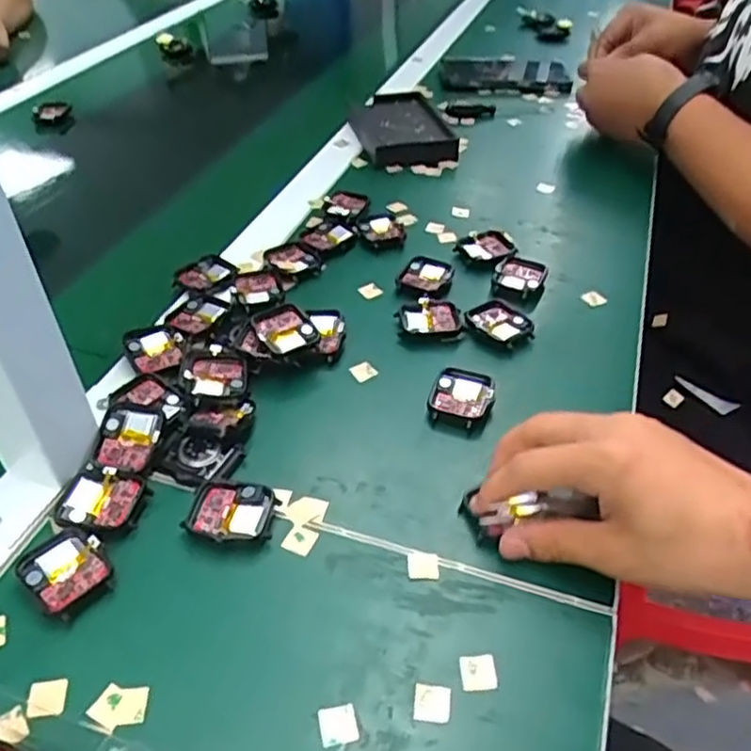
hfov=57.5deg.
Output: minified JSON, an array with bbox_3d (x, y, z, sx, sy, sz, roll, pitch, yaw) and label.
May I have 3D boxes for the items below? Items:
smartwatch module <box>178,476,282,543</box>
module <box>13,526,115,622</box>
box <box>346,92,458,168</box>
[{"bbox_3d":[-0.077,0.074,0.372,0.044,0.008,0.039,7,42,8],"label":"smartwatch module"},{"bbox_3d":[-0.155,0.098,0.344,0.047,0.009,0.037,27,49,27],"label":"module"},{"bbox_3d":[0.028,-0.272,0.755,0.102,0.026,0.150,-7,42,-7],"label":"box"}]

